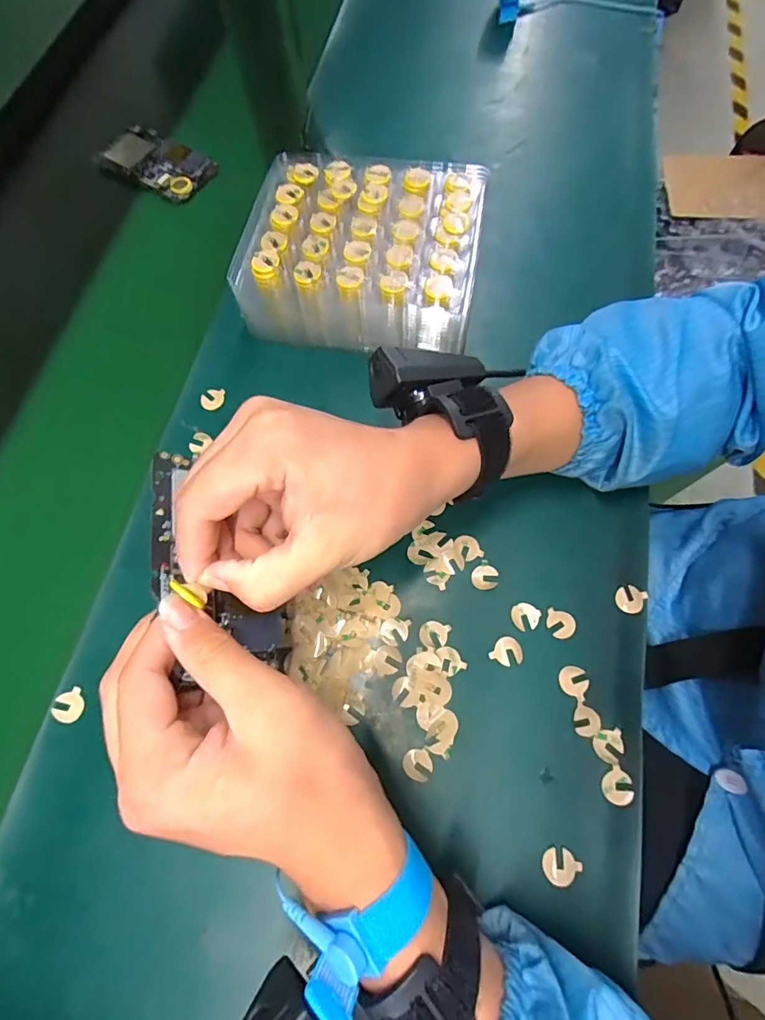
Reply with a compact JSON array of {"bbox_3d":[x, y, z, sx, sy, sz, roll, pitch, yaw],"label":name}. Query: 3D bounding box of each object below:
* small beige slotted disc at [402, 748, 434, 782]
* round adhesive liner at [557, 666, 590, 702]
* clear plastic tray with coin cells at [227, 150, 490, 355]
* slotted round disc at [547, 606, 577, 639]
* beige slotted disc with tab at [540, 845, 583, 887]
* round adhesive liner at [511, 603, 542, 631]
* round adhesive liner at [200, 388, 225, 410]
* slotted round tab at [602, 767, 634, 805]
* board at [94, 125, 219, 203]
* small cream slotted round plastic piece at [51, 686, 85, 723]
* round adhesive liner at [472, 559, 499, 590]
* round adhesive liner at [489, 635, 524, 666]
[{"bbox_3d":[0.021,0.149,0.283,0.017,0.004,0.016,-2,63,3],"label":"small beige slotted disc"},{"bbox_3d":[0.118,0.105,0.296,0.018,0.004,0.018,-1,70,3],"label":"round adhesive liner"},{"bbox_3d":[-0.013,-0.202,0.383,0.182,0.065,0.147,8,69,5],"label":"clear plastic tray with coin cells"},{"bbox_3d":[0.114,0.073,0.308,0.018,0.004,0.018,-1,68,3],"label":"slotted round disc"},{"bbox_3d":[0.097,0.195,0.264,0.019,0.004,0.018,-2,58,3],"label":"beige slotted disc with tab"},{"bbox_3d":[0.092,0.069,0.311,0.017,0.004,0.017,-1,70,4],"label":"round adhesive liner"},{"bbox_3d":[-0.132,-0.086,0.374,0.019,0.004,0.017,-9,76,-3],"label":"round adhesive liner"},{"bbox_3d":[0.135,0.159,0.276,0.018,0.004,0.017,-2,64,5],"label":"slotted round tab"},{"bbox_3d":[-0.230,-0.354,0.486,0.117,0.017,0.059,31,74,14],"label":"board"},{"bbox_3d":[-0.195,0.122,0.301,0.017,0.004,0.020,23,64,-4],"label":"small cream slotted round plastic piece"},{"bbox_3d":[0.069,0.044,0.320,0.017,0.004,0.019,41,66,12],"label":"round adhesive liner"},{"bbox_3d":[0.079,0.089,0.303,0.019,0.004,0.017,23,72,15],"label":"round adhesive liner"}]

